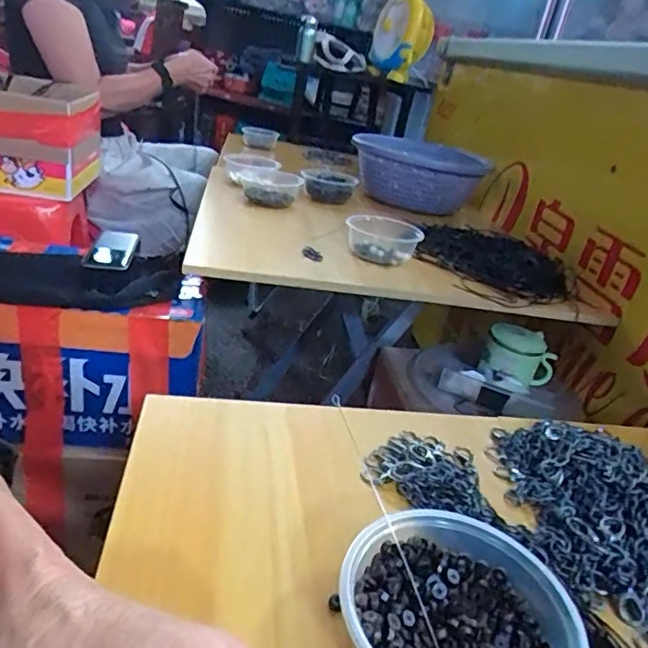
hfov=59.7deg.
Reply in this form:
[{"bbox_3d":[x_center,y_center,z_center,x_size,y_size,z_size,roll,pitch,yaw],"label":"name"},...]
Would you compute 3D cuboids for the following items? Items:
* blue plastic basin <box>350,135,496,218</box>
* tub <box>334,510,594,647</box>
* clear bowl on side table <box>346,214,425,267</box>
[{"bbox_3d":[0.194,-0.310,1.167,0.266,0.111,0.286,9,26,-4],"label":"blue plastic basin"},{"bbox_3d":[0.063,0.147,0.271,0.112,0.048,0.107,9,26,-4],"label":"tub"},{"bbox_3d":[0.084,-0.126,0.840,0.106,0.050,0.085,10,26,-3],"label":"clear bowl on side table"}]

